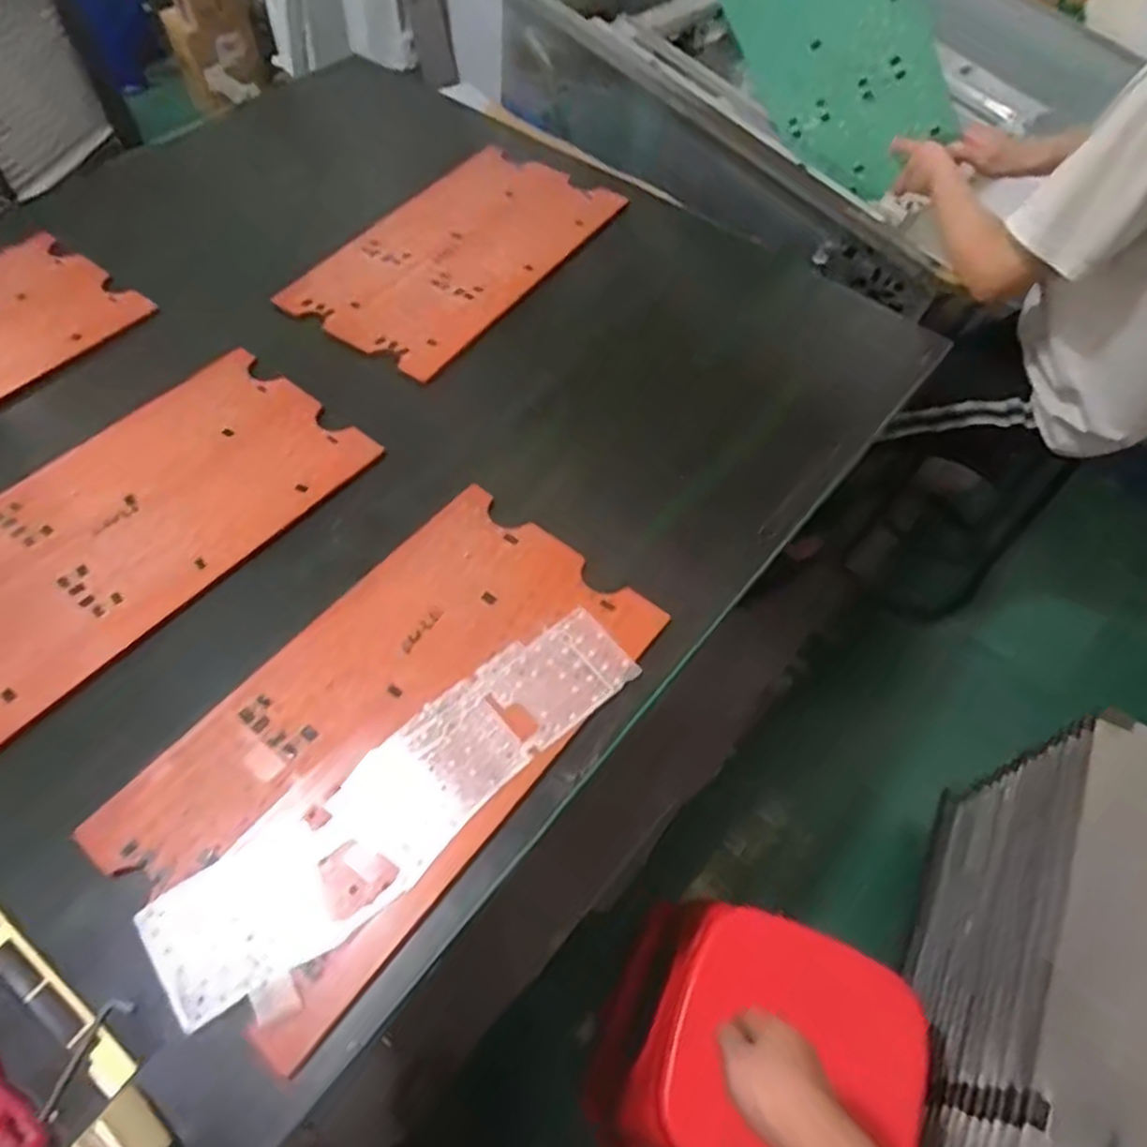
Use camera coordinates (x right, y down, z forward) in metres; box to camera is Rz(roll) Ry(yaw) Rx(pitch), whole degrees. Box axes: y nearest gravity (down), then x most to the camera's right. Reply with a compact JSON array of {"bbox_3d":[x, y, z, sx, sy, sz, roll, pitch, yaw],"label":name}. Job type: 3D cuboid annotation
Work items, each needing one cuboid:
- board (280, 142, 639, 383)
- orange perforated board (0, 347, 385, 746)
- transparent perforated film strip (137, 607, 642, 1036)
[{"bbox_3d":[-0.164,-0.470,1.048,0.277,0.018,0.470,35,68,17],"label":"board"},{"bbox_3d":[-0.481,-0.059,0.784,0.280,0.018,0.481,36,63,20],"label":"orange perforated board"},{"bbox_3d":[-0.137,0.182,0.619,0.440,0.008,0.123,-38,65,-23],"label":"transparent perforated film strip"}]

